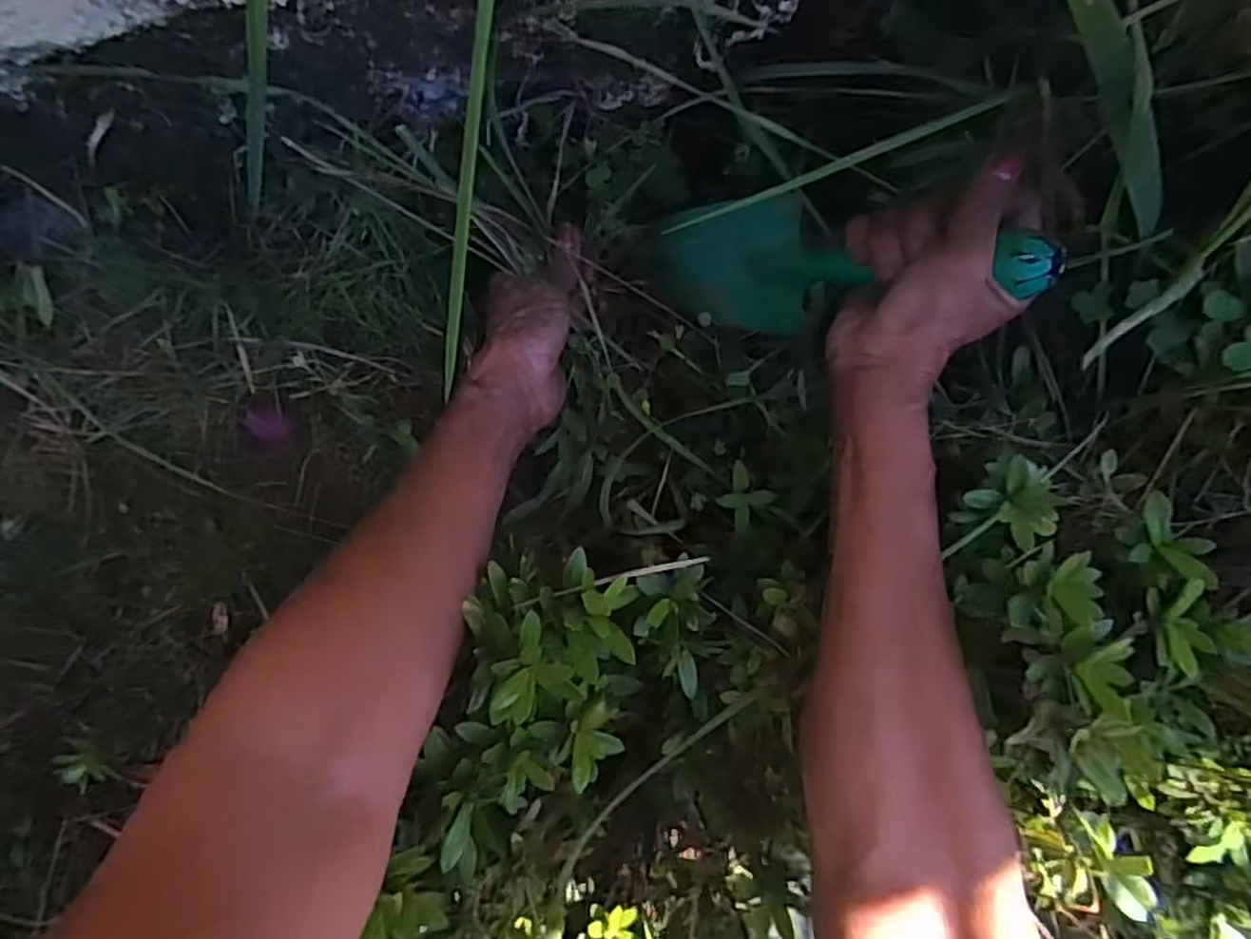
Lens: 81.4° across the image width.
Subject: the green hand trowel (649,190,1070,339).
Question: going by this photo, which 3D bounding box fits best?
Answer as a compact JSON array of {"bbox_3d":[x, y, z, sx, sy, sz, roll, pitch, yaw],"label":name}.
[{"bbox_3d":[0.102,-0.104,0.367,0.045,0.212,0.059,18,89,-42],"label":"green hand trowel"}]

